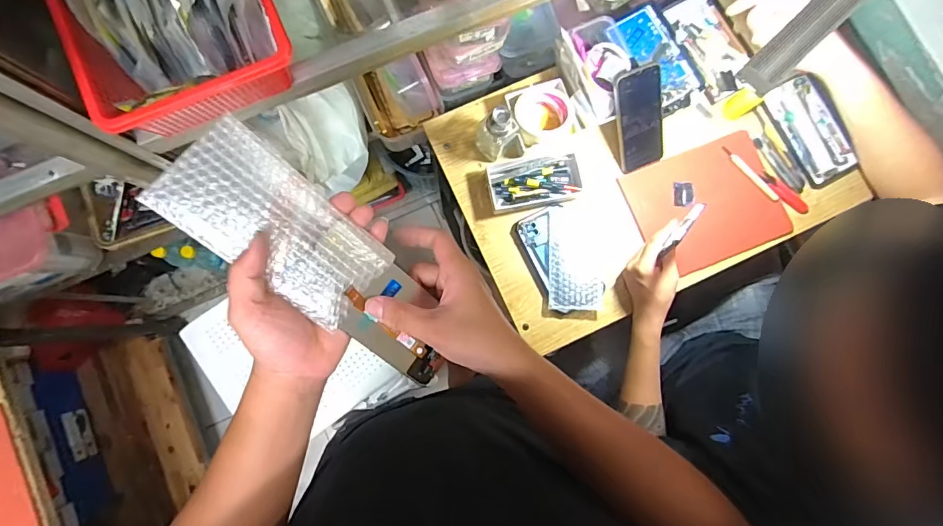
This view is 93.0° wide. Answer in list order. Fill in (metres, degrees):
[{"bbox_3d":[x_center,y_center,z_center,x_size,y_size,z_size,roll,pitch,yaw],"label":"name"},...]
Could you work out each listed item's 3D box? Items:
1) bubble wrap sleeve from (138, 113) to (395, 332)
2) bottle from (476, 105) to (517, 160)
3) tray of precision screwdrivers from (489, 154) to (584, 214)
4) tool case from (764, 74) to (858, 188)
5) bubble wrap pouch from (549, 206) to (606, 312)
[{"bbox_3d":[-0.149,-0.028,0.351,0.166,0.009,0.085,40,75,-16],"label":"bubble wrap sleeve"},{"bbox_3d":[0.038,-0.215,0.730,0.058,0.111,0.049,44,85,3],"label":"bottle"},{"bbox_3d":[0.107,-0.137,0.762,0.153,0.033,0.079,-10,84,-2],"label":"tray of precision screwdrivers"},{"bbox_3d":[0.590,-0.231,0.778,0.085,0.023,0.185,-22,85,-4],"label":"tool case"},{"bbox_3d":[0.181,-0.009,0.761,0.095,0.021,0.176,2,84,-1],"label":"bubble wrap pouch"}]

